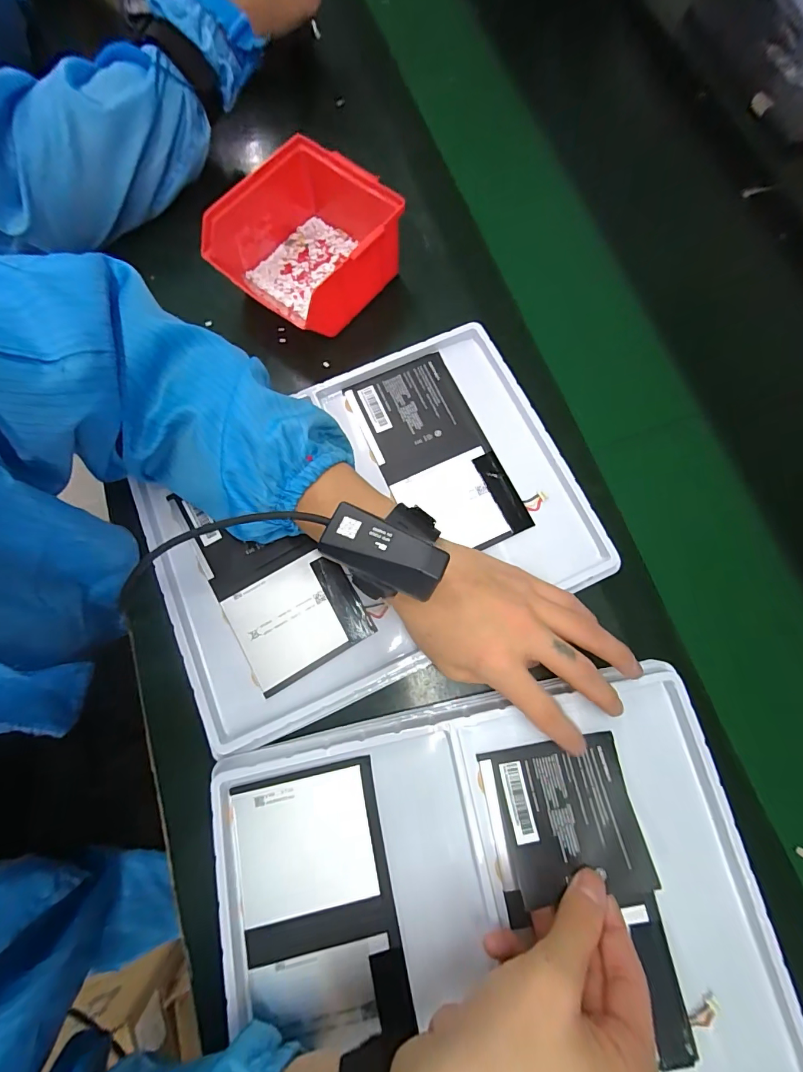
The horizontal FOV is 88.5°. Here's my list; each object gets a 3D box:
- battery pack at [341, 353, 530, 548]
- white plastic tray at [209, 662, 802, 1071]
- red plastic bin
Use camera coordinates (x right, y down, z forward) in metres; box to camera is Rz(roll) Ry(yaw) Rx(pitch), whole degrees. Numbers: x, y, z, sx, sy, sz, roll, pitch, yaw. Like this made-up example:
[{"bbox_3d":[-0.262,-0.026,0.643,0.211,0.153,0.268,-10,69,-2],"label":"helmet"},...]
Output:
[{"bbox_3d":[0.028,-0.066,0.338,0.089,0.005,0.167,-24,76,-8],"label":"battery pack"},{"bbox_3d":[0.055,0.229,0.246,0.316,0.031,0.237,-11,74,-4],"label":"white plastic tray"},{"bbox_3d":[-0.075,-0.261,0.361,0.130,0.065,0.141,38,77,9],"label":"red plastic bin"}]

